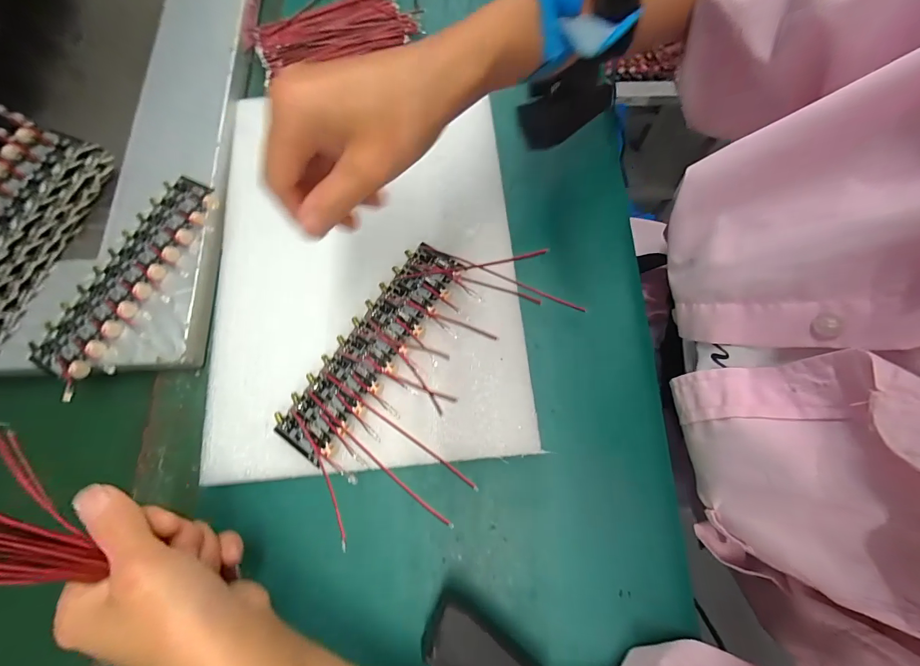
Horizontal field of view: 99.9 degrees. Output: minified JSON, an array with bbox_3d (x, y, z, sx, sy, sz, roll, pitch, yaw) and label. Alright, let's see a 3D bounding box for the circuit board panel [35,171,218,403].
[{"bbox_3d":[-0.237,-0.044,0.274,0.054,0.012,0.161,25,76,10],"label":"circuit board panel"}]

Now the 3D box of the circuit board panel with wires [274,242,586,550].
[{"bbox_3d":[-0.027,0.014,0.259,0.107,0.014,0.196,33,78,12],"label":"circuit board panel with wires"}]

